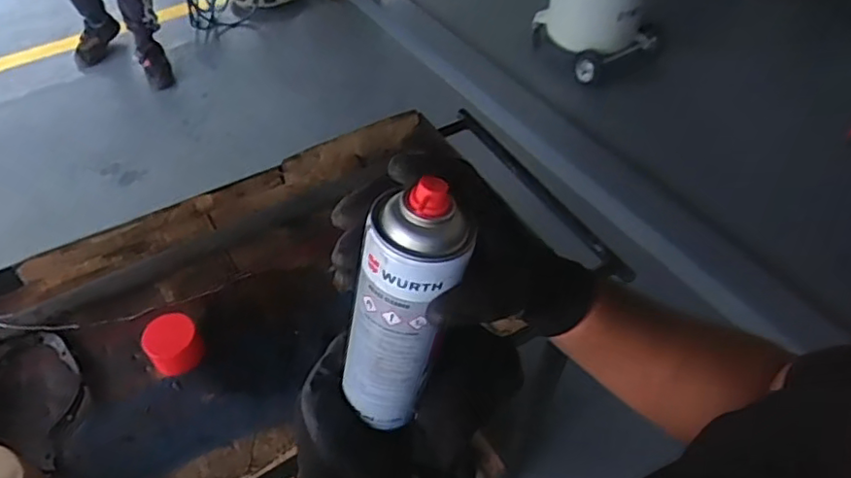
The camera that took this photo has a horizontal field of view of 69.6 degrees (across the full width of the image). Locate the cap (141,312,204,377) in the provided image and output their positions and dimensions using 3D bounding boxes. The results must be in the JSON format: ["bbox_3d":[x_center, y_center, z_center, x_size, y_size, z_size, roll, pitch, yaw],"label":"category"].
[{"bbox_3d":[-0.319,0.133,0.775,0.065,0.062,0.062,-30,56,-24],"label":"cap"}]

